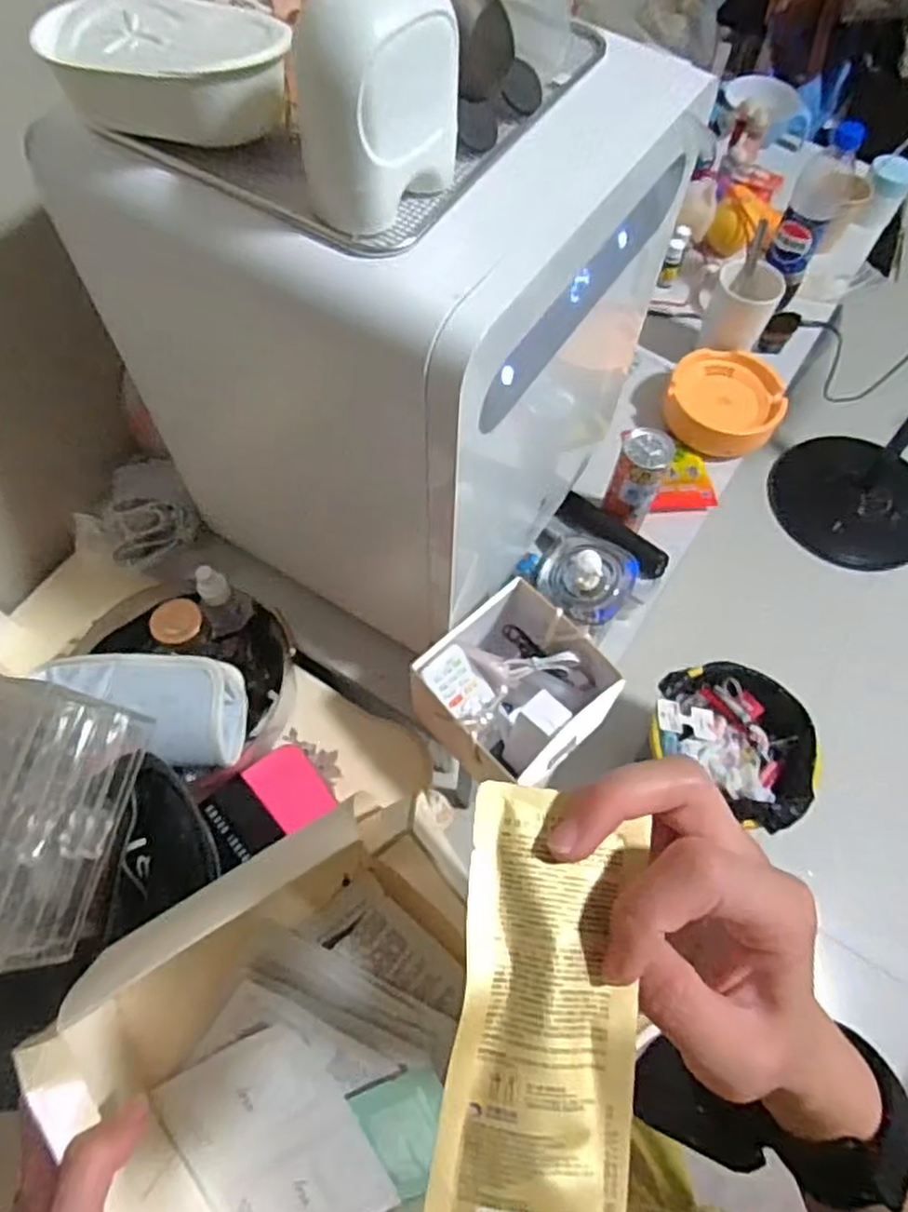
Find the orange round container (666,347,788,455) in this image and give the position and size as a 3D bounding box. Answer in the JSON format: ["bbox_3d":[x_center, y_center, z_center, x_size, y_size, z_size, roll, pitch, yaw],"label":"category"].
[{"bbox_3d":[0.326,-0.248,0.859,0.137,0.047,0.132,30,67,14],"label":"orange round container"}]

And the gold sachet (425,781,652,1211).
[{"bbox_3d":[0.025,0.117,0.202,0.054,0.008,0.123,3,73,1],"label":"gold sachet"}]

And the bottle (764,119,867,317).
[{"bbox_3d":[0.434,-0.476,0.880,0.059,0.197,0.055,25,66,12],"label":"bottle"}]

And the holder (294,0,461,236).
[{"bbox_3d":[-0.036,-0.250,0.350,0.044,0.096,0.085,36,68,16],"label":"holder"}]

